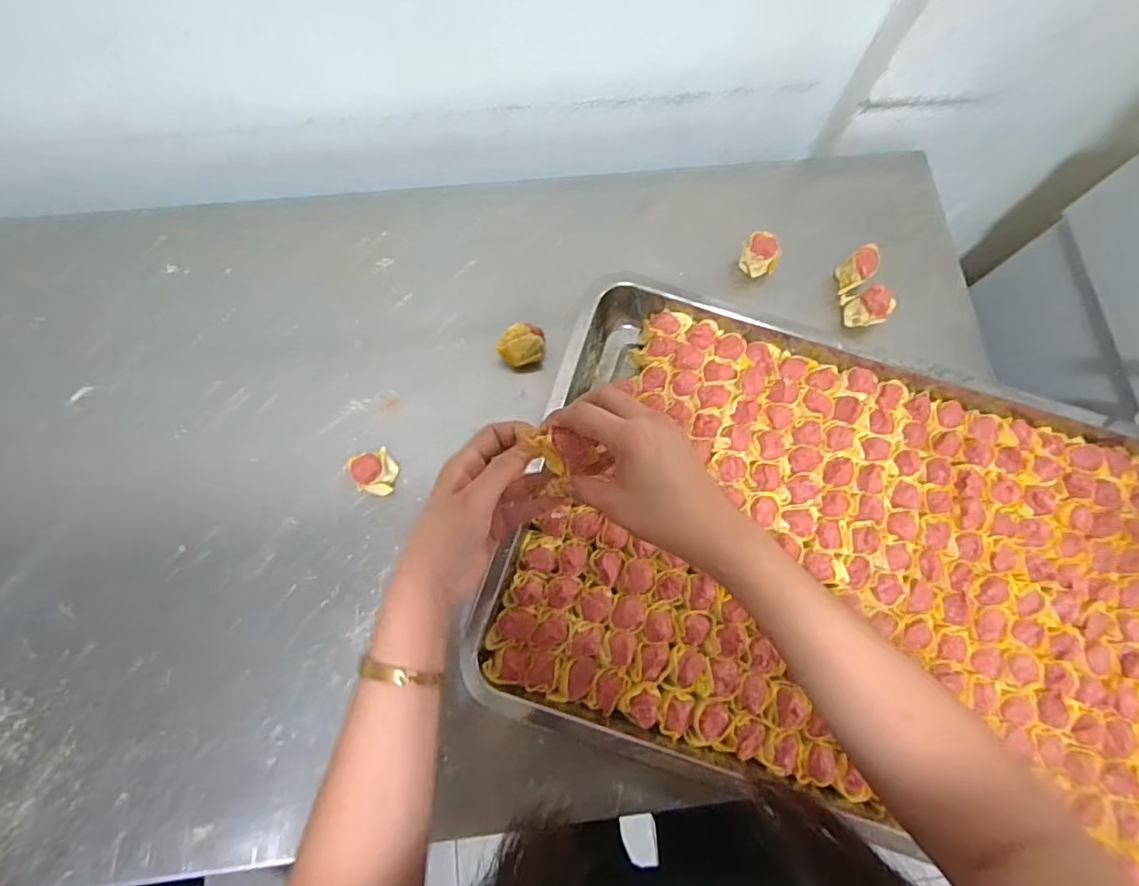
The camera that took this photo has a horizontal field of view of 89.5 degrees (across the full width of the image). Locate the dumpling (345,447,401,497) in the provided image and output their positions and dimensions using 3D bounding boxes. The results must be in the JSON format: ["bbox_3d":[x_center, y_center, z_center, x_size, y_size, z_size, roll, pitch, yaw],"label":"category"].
[{"bbox_3d":[-0.173,0.028,0.510,0.033,0.035,0.036,0,74,-1],"label":"dumpling"}]

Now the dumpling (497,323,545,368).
[{"bbox_3d":[-0.043,-0.092,0.550,0.036,0.030,0.043,39,77,9],"label":"dumpling"}]

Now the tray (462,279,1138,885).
[{"bbox_3d":[0.239,0.102,0.492,0.563,0.051,0.389,18,76,5],"label":"tray"}]

